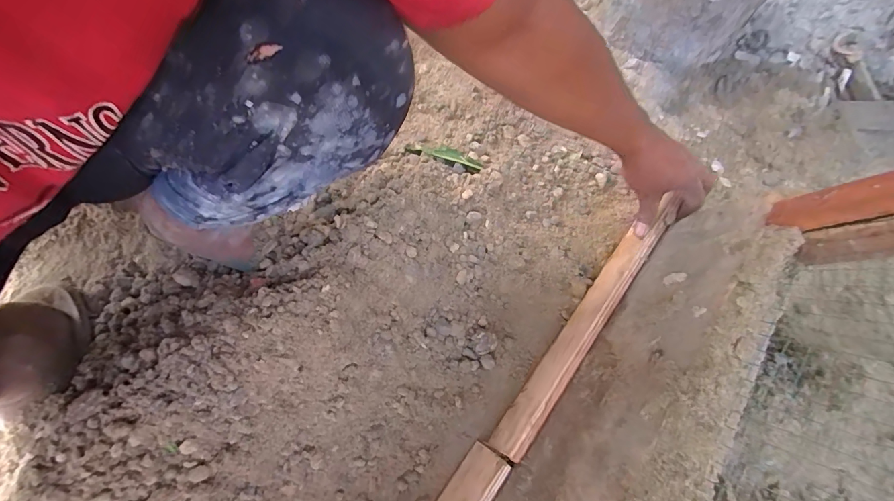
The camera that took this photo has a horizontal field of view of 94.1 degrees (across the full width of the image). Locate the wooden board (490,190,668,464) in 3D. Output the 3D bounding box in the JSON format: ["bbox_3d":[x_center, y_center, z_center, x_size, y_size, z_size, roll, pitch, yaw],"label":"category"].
[{"bbox_3d":[0.168,0.096,0.516,0.038,0.081,0.351,33,73,20],"label":"wooden board"}]

